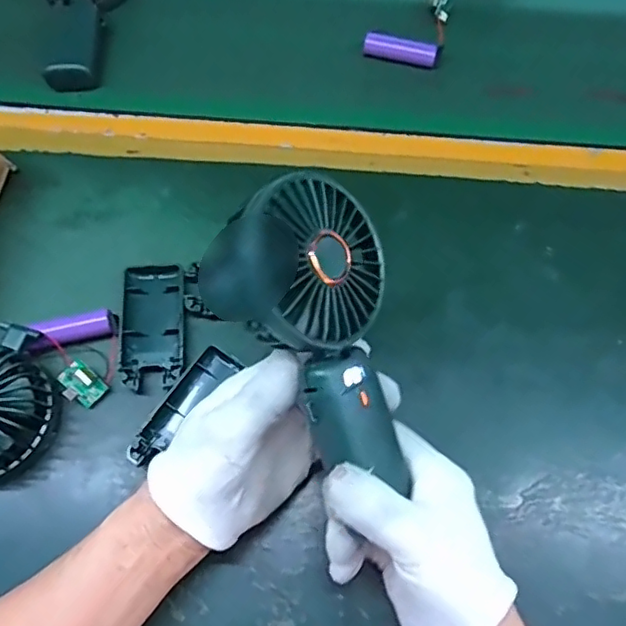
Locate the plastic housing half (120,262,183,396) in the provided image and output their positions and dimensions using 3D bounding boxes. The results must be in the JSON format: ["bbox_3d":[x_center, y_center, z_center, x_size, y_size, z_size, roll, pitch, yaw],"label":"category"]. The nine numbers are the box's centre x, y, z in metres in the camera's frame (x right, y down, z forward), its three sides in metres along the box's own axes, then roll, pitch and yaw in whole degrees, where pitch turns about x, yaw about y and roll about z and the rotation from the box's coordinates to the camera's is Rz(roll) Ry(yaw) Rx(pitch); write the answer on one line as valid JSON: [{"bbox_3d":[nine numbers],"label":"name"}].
[{"bbox_3d":[-0.116,0.007,0.421,0.044,0.011,0.095,-3,66,-1],"label":"plastic housing half"}]

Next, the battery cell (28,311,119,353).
[{"bbox_3d":[-0.171,0.013,0.415,0.061,0.017,0.016,-13,67,-5],"label":"battery cell"}]

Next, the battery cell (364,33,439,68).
[{"bbox_3d":[0.081,-0.240,0.535,0.067,0.020,0.014,10,67,5],"label":"battery cell"}]

